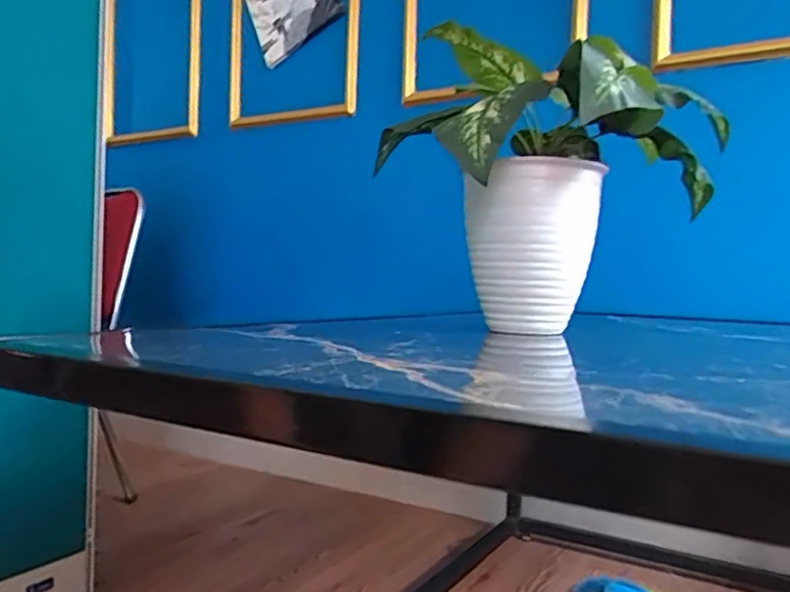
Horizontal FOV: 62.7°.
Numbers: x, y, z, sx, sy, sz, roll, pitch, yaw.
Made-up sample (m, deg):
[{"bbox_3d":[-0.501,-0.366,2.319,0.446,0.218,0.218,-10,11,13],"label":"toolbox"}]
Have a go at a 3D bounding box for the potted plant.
[{"bbox_3d":[0.210,-0.127,0.779,0.357,0.324,0.335,1,2,-19],"label":"potted plant"}]

